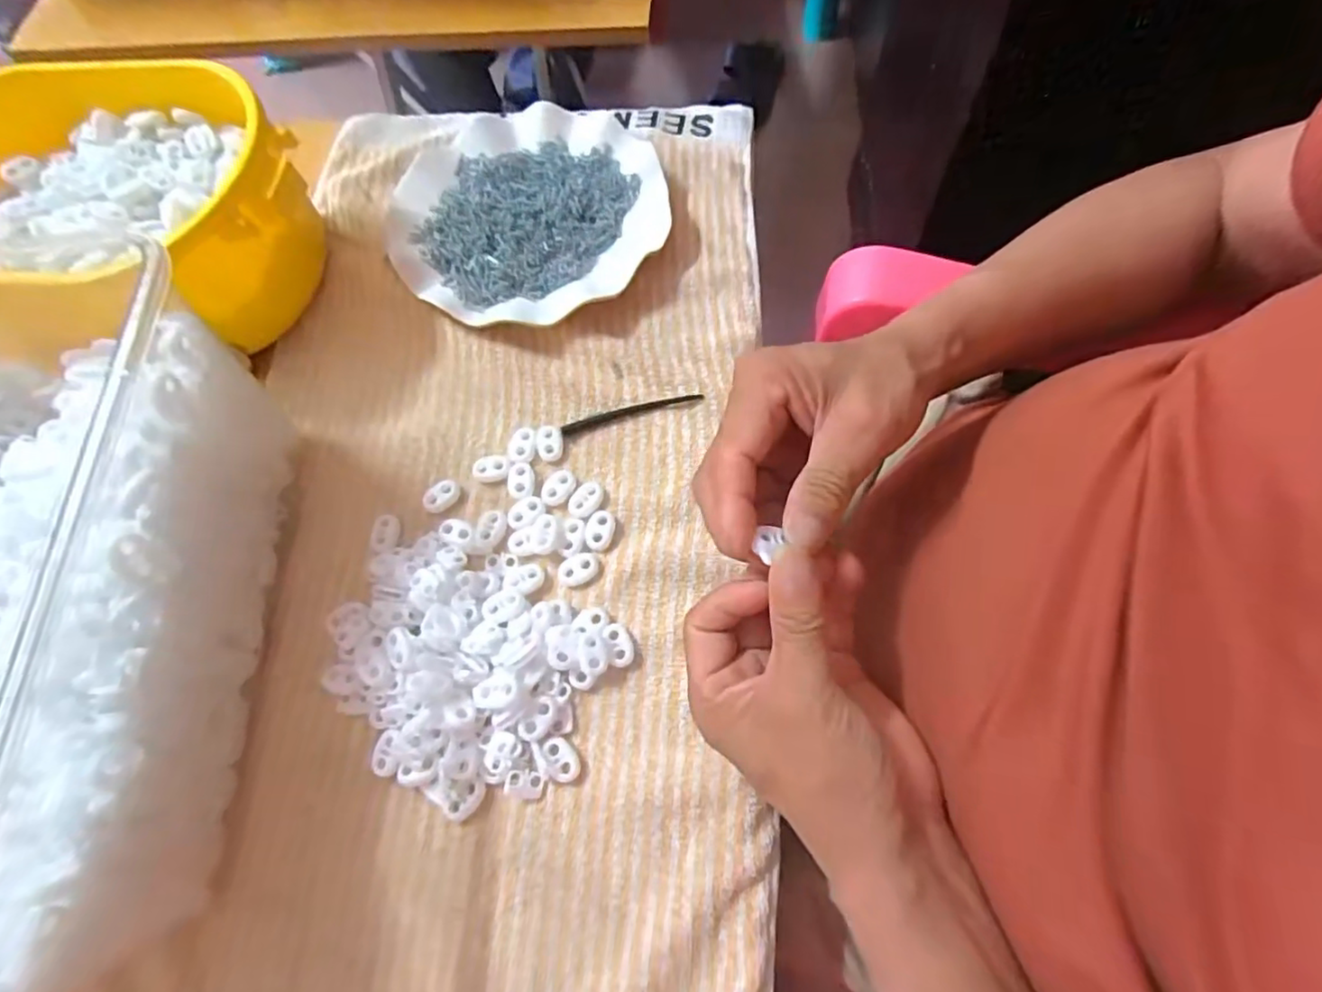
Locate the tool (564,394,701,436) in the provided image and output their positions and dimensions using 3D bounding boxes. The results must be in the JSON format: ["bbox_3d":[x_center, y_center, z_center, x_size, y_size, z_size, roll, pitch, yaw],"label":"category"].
[{"bbox_3d":[-0.018,-0.051,0.372,0.085,0.007,0.009,-13,69,-4],"label":"tool"}]

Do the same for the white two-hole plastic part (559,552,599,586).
[{"bbox_3d":[-0.045,0.039,0.336,0.022,0.004,0.016,-24,70,-8],"label":"white two-hole plastic part"}]

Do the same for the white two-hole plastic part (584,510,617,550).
[{"bbox_3d":[-0.034,0.018,0.343,0.017,0.005,0.022,3,69,2],"label":"white two-hole plastic part"}]

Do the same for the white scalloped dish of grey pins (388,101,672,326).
[{"bbox_3d":[-0.090,-0.194,0.417,0.176,0.019,0.176,0,69,1],"label":"white scalloped dish of grey pins"}]

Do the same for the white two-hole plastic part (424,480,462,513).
[{"bbox_3d":[-0.127,0.000,0.359,0.022,0.007,0.014,-38,73,-13],"label":"white two-hole plastic part"}]

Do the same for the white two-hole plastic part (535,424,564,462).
[{"bbox_3d":[-0.065,-0.032,0.366,0.015,0.004,0.023,-10,69,-3],"label":"white two-hole plastic part"}]

